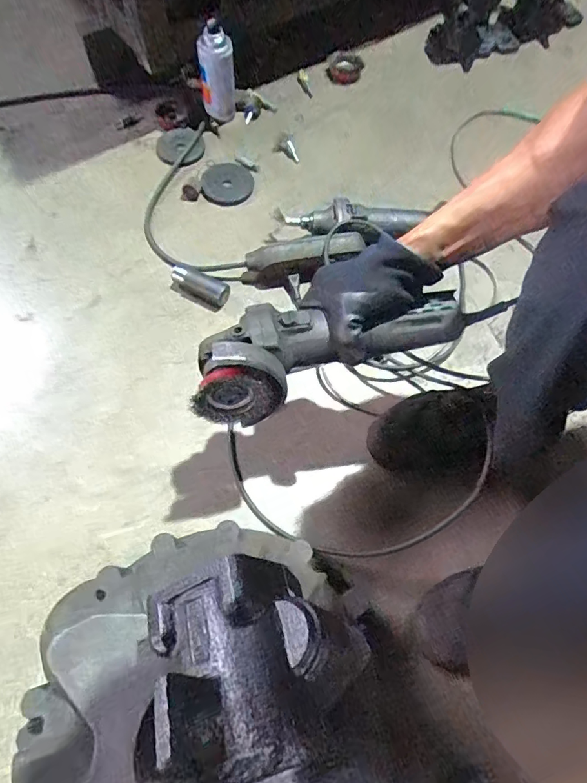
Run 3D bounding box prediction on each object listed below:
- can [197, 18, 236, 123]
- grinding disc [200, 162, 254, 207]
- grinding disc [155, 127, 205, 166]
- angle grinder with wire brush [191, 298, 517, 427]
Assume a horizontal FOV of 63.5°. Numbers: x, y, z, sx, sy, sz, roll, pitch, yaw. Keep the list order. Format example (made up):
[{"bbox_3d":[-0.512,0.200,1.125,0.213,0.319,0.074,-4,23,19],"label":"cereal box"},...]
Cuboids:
[{"bbox_3d":[-0.137,-0.569,0.848,0.059,0.152,0.061,1,65,-2],"label":"can"},{"bbox_3d":[-0.118,-0.371,0.847,0.087,0.013,0.098,14,72,-12],"label":"grinding disc"},{"bbox_3d":[-0.206,-0.450,0.871,0.086,0.006,0.090,1,65,-2],"label":"grinding disc"},{"bbox_3d":[0.051,-0.060,0.472,0.316,0.085,0.088,-17,67,-9],"label":"angle grinder with wire brush"}]

